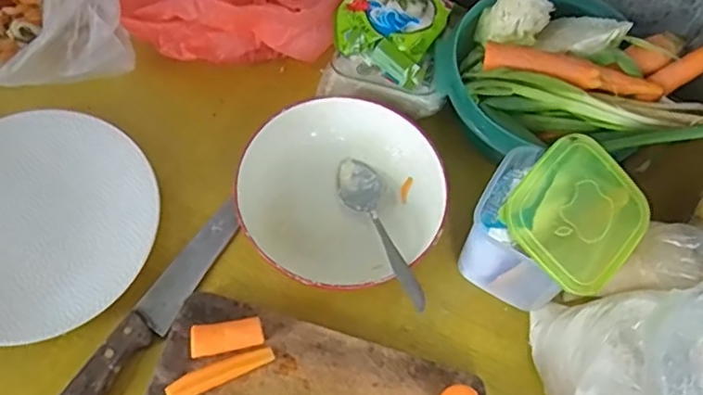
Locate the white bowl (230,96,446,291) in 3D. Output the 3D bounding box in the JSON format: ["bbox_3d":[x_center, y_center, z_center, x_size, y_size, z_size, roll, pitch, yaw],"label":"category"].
[{"bbox_3d":[-0.010,-0.004,0.541,0.167,0.053,0.177,1,67,-3],"label":"white bowl"}]

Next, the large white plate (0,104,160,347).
[{"bbox_3d":[-0.264,0.020,0.517,0.195,0.031,0.193,1,67,-3],"label":"large white plate"}]

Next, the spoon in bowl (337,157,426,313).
[{"bbox_3d":[0.026,0.025,0.519,0.037,0.019,0.166,-18,44,-11],"label":"spoon in bowl"}]

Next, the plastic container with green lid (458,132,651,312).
[{"bbox_3d":[0.150,0.029,0.492,0.108,0.137,0.093,34,69,11],"label":"plastic container with green lid"}]

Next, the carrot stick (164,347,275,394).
[{"bbox_3d":[-0.100,0.135,0.477,0.083,0.010,0.018,-21,70,-12],"label":"carrot stick"}]

